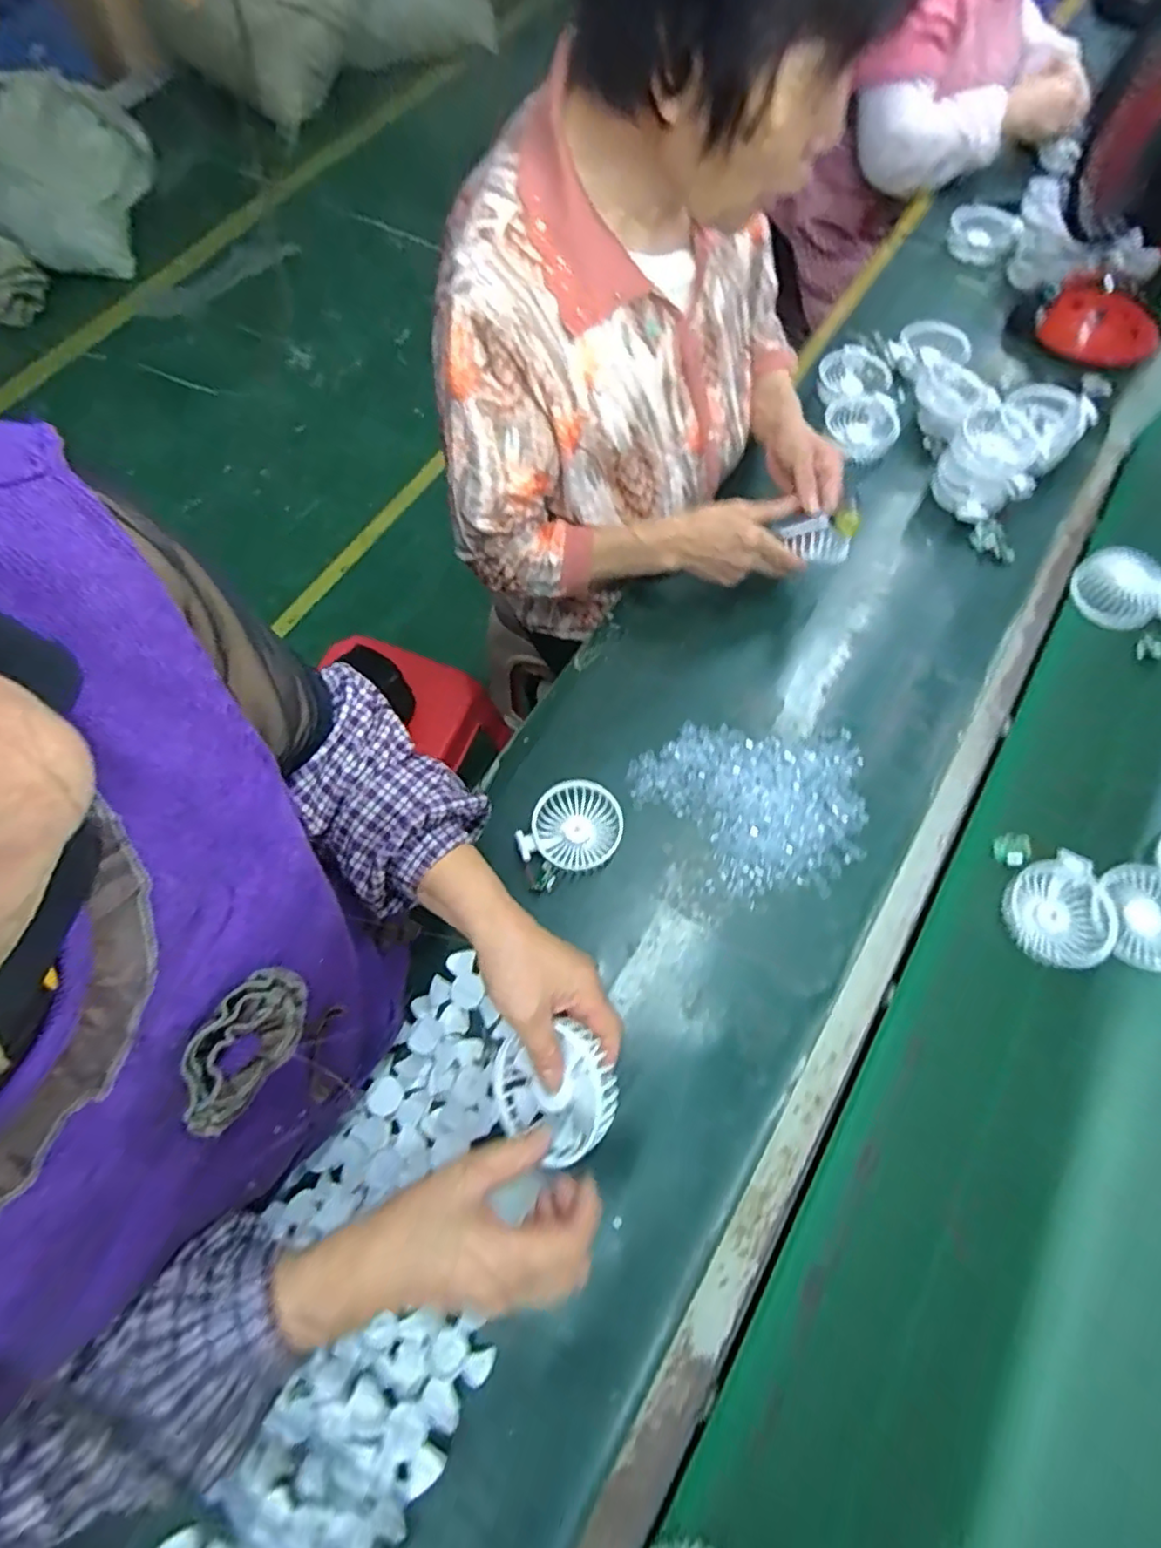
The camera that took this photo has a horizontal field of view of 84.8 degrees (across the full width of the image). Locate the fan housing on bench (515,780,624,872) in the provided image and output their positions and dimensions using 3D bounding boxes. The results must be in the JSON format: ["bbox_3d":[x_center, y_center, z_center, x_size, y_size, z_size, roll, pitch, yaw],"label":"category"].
[{"bbox_3d":[-0.007,0.056,0.643,0.087,0.022,0.097,30,72,13],"label":"fan housing on bench"}]

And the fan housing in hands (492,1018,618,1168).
[{"bbox_3d":[-0.019,0.212,0.435,0.088,0.026,0.088,-3,85,34],"label":"fan housing in hands"}]

